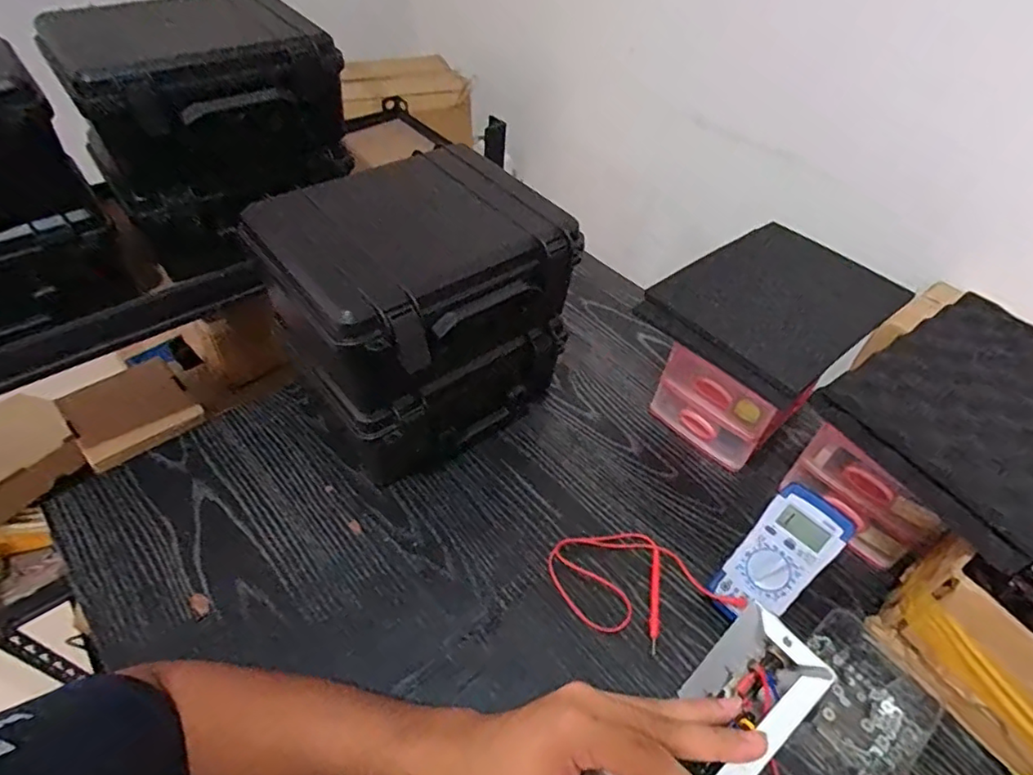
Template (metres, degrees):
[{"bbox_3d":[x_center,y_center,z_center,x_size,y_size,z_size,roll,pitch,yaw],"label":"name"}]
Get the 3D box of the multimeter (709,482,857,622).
[{"bbox_3d":[0.245,0.162,0.540,0.066,0.034,0.137,37,93,27],"label":"multimeter"}]

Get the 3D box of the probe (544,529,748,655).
[{"bbox_3d":[0.117,0.185,0.560,0.145,0.028,0.130,-17,52,-18],"label":"probe"}]

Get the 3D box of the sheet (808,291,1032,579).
[{"bbox_3d":[0.432,0.024,0.521,0.251,0.037,0.196,-24,54,-23],"label":"sheet"}]

